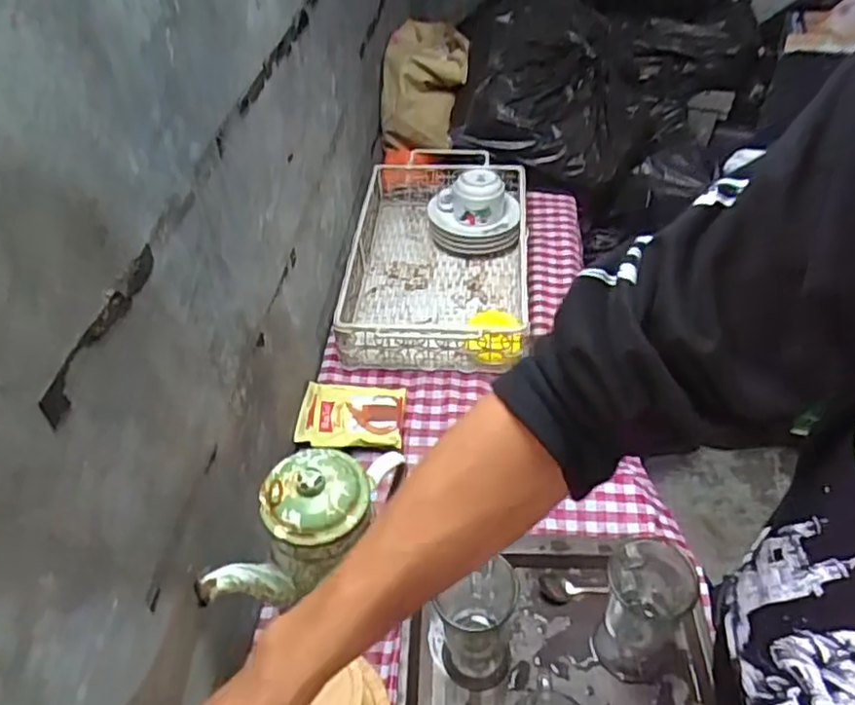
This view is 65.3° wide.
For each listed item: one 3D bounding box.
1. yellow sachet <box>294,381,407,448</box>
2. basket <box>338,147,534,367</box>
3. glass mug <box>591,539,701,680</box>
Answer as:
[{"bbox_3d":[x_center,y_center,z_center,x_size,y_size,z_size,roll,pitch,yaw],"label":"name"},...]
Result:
[{"bbox_3d":[-0.097,0.078,0.845,0.132,0.028,0.097,0,45,3],"label":"yellow sachet"},{"bbox_3d":[0.019,-0.151,1.026,0.263,0.095,0.417,2,45,5],"label":"basket"},{"bbox_3d":[0.208,0.251,0.645,0.078,0.106,0.094,20,49,22],"label":"glass mug"}]

